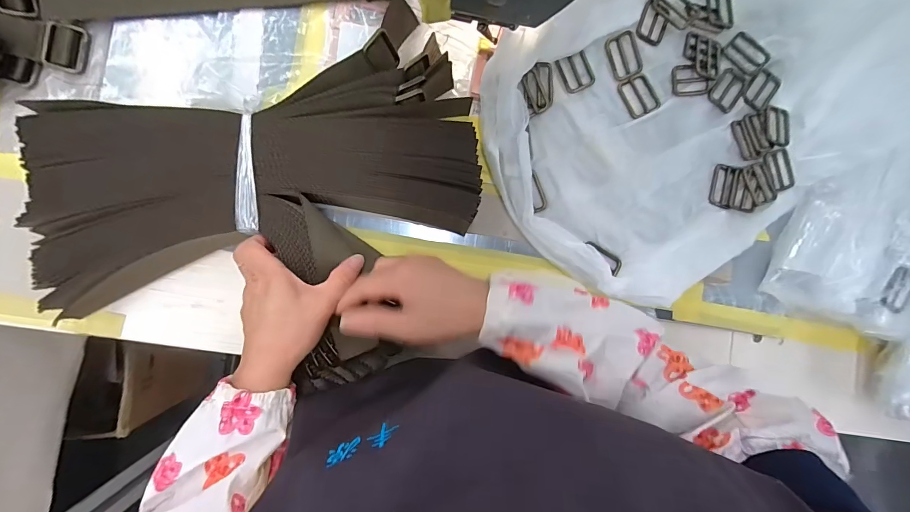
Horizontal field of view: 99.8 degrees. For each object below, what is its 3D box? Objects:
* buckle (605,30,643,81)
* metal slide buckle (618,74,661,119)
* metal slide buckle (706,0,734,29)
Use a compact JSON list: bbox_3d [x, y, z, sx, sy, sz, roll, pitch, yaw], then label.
[{"bbox_3d":[0.174,-0.205,0.393,0.032,0.004,0.046,-19,100,2],"label":"buckle"},{"bbox_3d":[0.189,-0.164,0.393,0.030,0.008,0.042,-24,90,-4],"label":"metal slide buckle"},{"bbox_3d":[0.276,-0.259,0.400,0.030,0.005,0.042,-1,88,-3],"label":"metal slide buckle"}]

